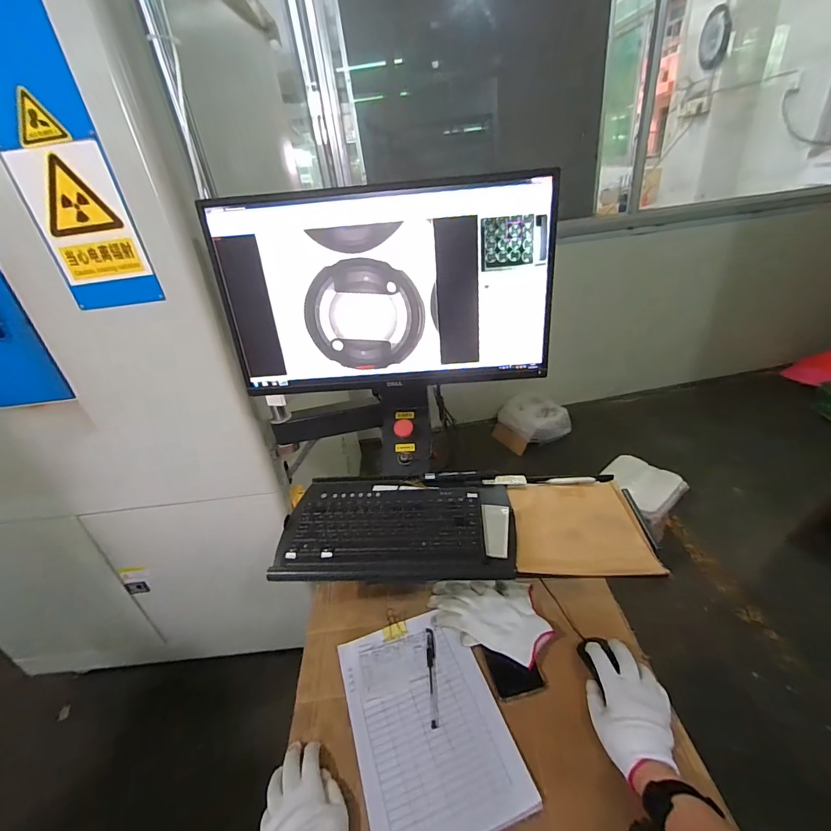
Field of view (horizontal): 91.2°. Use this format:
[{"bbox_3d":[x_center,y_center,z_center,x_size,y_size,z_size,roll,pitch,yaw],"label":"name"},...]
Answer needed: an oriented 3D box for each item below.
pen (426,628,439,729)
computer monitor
[{"bbox_3d":[0.027,0.416,0.657,0.013,0.006,0.149,-6,31,1],"label":"pen"},{"bbox_3d":[-0.050,-0.204,0.697,0.548,0.315,0.073,-4,31,4],"label":"computer monitor"}]

